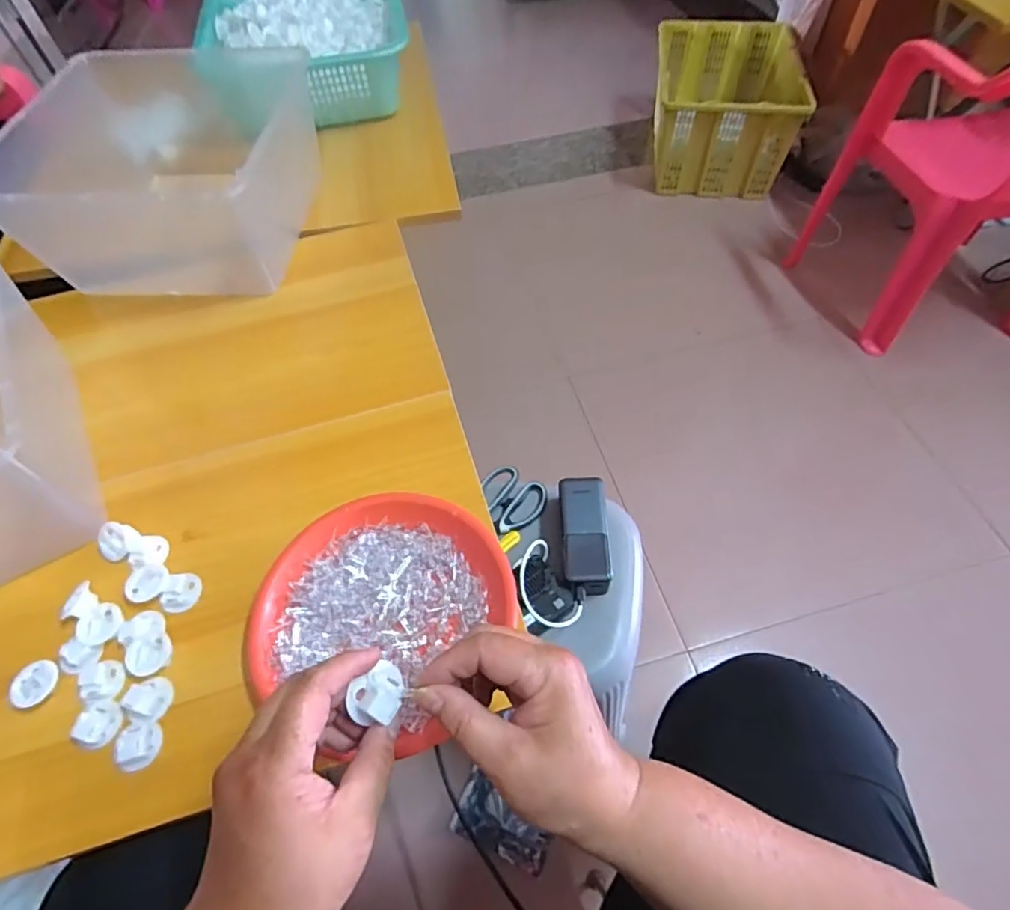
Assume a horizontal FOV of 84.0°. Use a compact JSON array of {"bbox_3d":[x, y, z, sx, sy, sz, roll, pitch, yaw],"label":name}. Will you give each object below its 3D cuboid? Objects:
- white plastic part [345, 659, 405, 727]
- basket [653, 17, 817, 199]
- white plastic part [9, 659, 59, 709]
[{"bbox_3d":[-0.067,0.128,0.298,0.030,0.015,0.026,-38,64,-20],"label":"white plastic part"},{"bbox_3d":[0.555,-0.892,1.462,0.321,0.230,0.442,5,58,6],"label":"basket"},{"bbox_3d":[-0.351,0.170,0.418,0.029,0.007,0.033,10,59,9],"label":"white plastic part"}]

